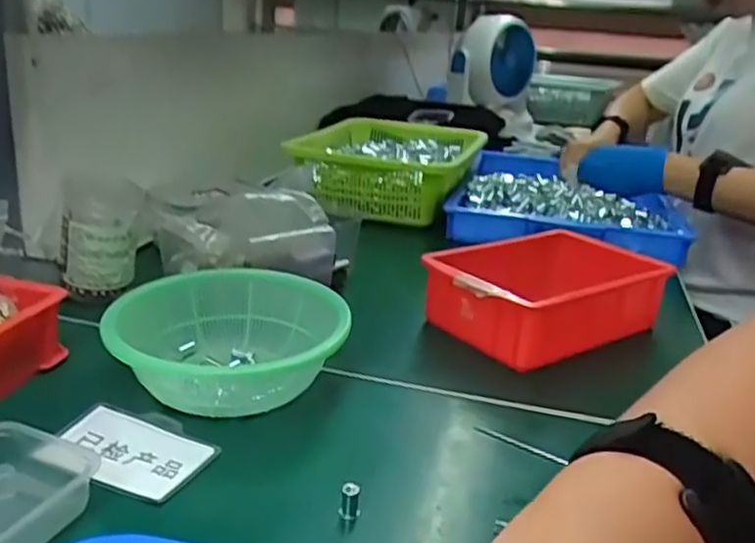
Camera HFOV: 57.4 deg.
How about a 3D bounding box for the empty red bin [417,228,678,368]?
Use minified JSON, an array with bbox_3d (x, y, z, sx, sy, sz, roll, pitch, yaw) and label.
[{"bbox_3d":[0.148,0.014,0.620,0.203,0.061,0.137,-10,26,-36],"label":"empty red bin"}]

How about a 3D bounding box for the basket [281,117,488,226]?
[{"bbox_3d":[0.027,-0.161,1.006,0.216,0.082,0.363,11,21,14],"label":"basket"}]

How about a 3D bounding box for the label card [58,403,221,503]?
[{"bbox_3d":[-0.149,0.107,0.415,0.099,0.009,0.062,14,22,22],"label":"label card"}]

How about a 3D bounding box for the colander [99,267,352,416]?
[{"bbox_3d":[-0.098,0.053,0.483,0.145,0.063,0.140,9,21,9],"label":"colander"}]

